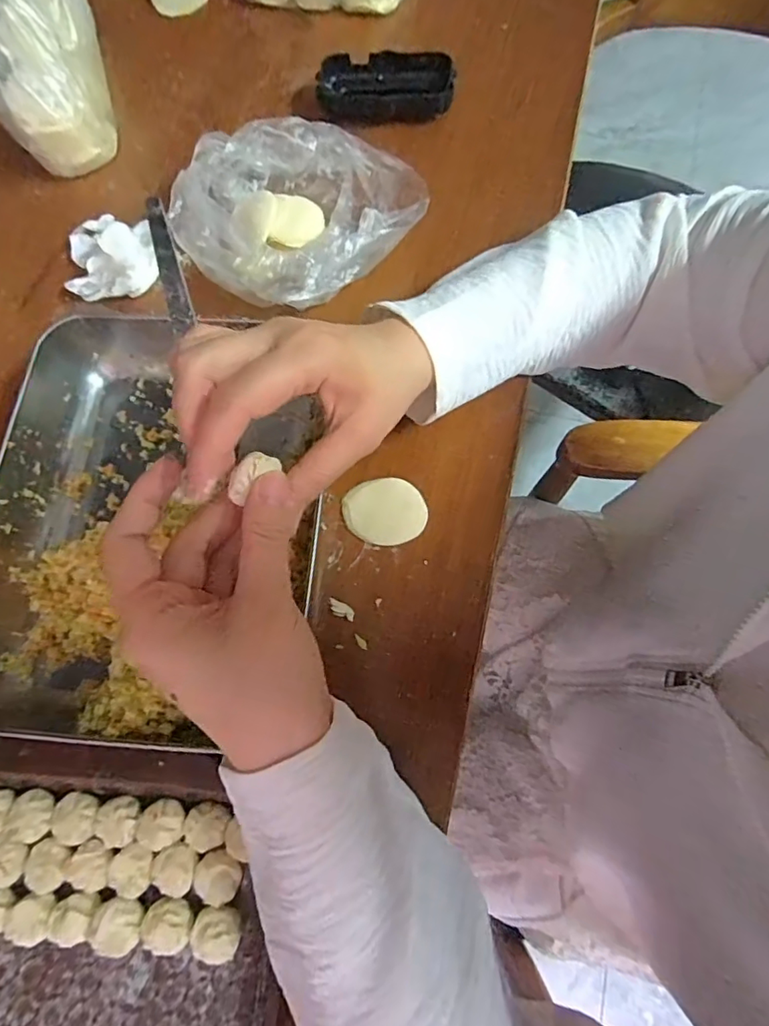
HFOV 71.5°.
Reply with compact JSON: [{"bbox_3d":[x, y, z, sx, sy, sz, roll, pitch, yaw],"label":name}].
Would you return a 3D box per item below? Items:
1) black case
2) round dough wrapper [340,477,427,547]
[{"bbox_3d":[0.000,-0.352,0.441,0.110,0.026,0.046,6,72,5],"label":"black case"},{"bbox_3d":[0.000,-0.001,0.342,0.052,0.004,0.042,-2,72,3],"label":"round dough wrapper"}]

